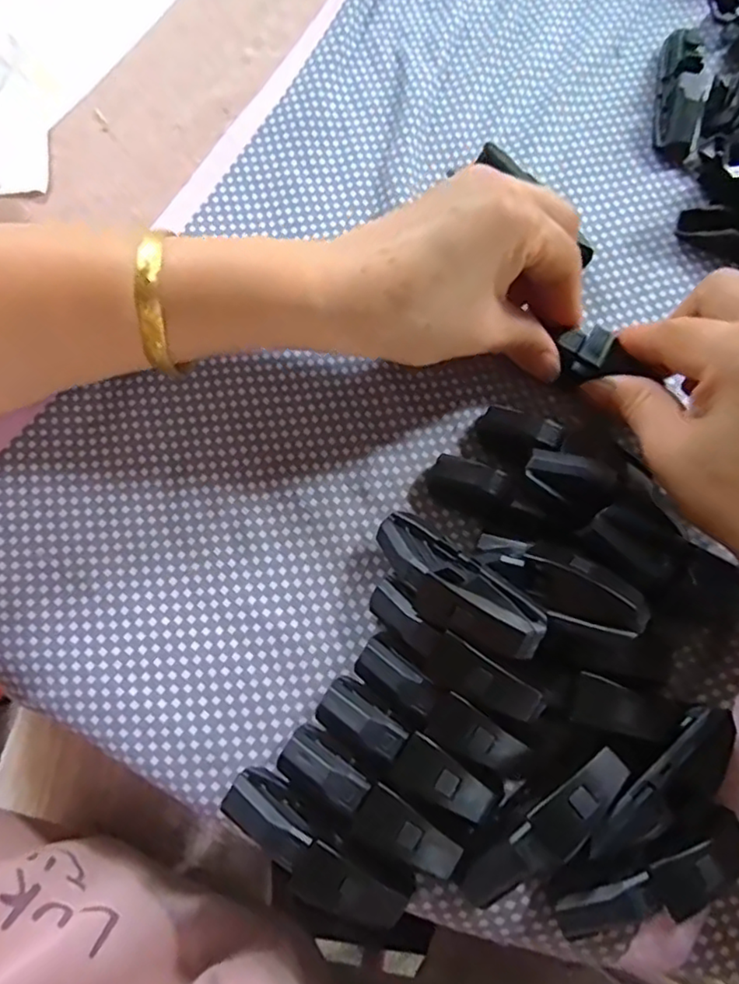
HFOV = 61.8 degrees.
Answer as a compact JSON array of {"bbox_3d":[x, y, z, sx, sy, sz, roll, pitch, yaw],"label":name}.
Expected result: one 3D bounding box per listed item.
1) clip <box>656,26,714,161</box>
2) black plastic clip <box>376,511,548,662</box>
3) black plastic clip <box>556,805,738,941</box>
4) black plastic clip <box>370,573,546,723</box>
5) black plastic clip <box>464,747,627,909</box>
[{"bbox_3d":[0.157,-0.203,0.309,0.019,0.021,0.070,10,74,2],"label":"clip"},{"bbox_3d":[0.028,0.033,0.224,0.028,0.015,0.071,-43,58,-12],"label":"black plastic clip"},{"bbox_3d":[0.100,0.133,0.214,0.074,0.024,0.018,-25,76,-8],"label":"black plastic clip"},{"bbox_3d":[0.028,0.058,0.223,0.071,0.018,0.019,35,76,23],"label":"black plastic clip"},{"bbox_3d":[0.061,0.117,0.217,0.069,0.025,0.016,-41,78,-12],"label":"black plastic clip"}]

